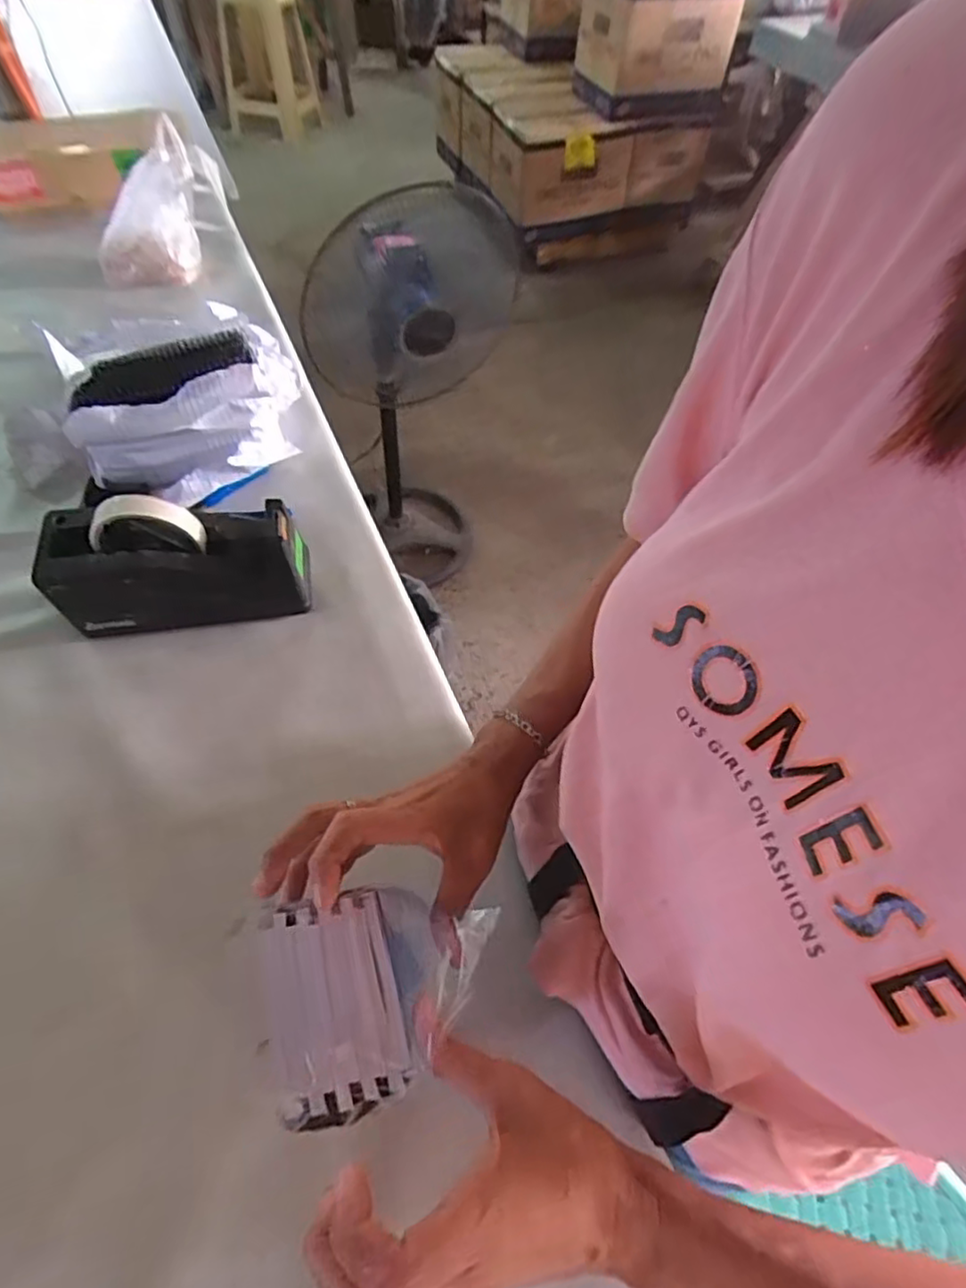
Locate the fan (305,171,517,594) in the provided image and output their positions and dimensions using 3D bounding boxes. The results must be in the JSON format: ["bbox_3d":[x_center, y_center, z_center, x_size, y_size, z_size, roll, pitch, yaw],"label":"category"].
[{"bbox_3d":[-0.130,-0.474,1.313,0.306,0.802,0.308,14,56,8],"label":"fan"}]

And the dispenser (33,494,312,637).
[{"bbox_3d":[-0.266,-0.074,0.563,0.208,0.118,0.069,-7,54,-10],"label":"dispenser"}]

